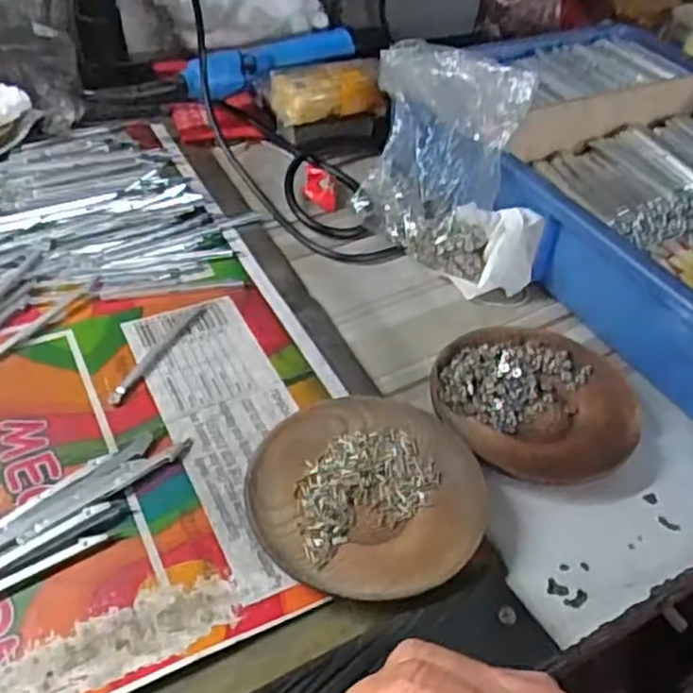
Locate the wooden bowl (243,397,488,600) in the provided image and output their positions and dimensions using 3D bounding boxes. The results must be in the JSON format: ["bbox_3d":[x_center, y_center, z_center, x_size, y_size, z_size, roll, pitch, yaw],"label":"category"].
[{"bbox_3d":[0.010,0.073,0.366,0.112,0.016,0.114,4,43,-4],"label":"wooden bowl"}]

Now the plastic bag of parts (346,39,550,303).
[{"bbox_3d":[0.073,-0.126,0.505,0.061,0.131,0.150,-20,50,-26],"label":"plastic bag of parts"}]

